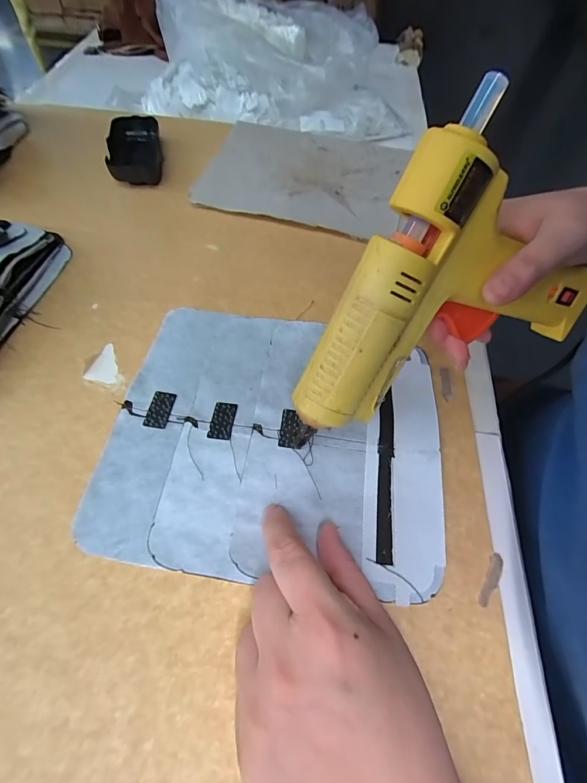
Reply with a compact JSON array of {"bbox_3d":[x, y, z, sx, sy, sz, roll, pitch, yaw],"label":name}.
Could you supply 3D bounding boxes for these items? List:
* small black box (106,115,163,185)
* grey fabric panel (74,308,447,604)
[{"bbox_3d":[-0.183,-0.273,0.420,0.057,0.027,0.109,-10,60,-9],"label":"small black box"},{"bbox_3d":[-0.011,0.025,0.260,0.224,0.010,0.192,8,59,2],"label":"grey fabric panel"}]

